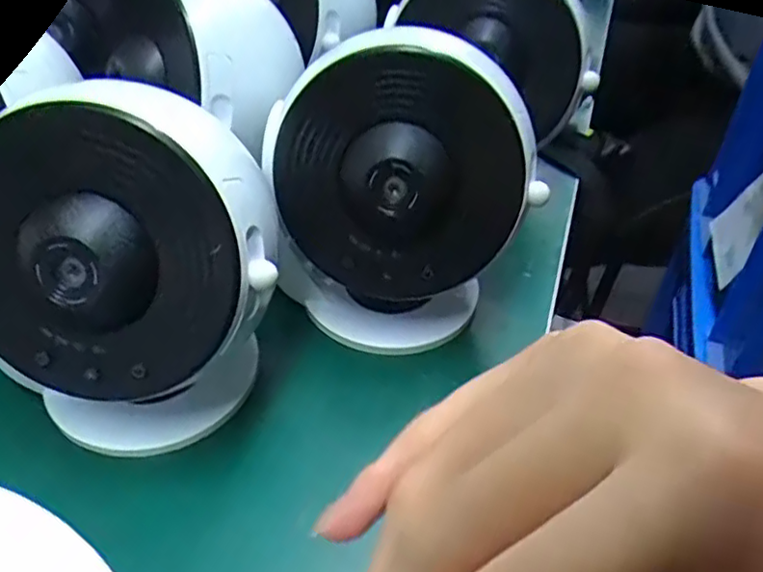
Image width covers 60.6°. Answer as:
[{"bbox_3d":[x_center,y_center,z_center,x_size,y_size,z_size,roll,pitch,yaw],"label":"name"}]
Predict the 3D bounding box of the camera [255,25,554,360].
[{"bbox_3d":[0.008,-0.038,0.277,0.110,0.120,0.085,12,43,11],"label":"camera"}]

